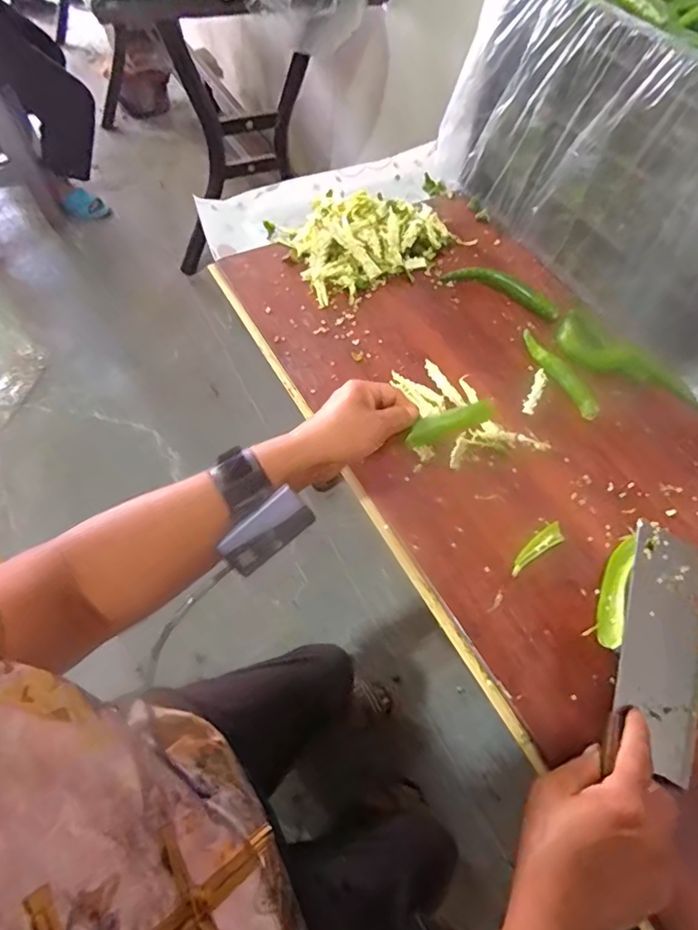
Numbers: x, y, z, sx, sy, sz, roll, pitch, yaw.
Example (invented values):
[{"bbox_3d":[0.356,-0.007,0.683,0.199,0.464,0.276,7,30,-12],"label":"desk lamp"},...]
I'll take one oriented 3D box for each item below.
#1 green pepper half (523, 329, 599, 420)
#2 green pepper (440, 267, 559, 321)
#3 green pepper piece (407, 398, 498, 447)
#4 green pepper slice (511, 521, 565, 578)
[{"bbox_3d":[0.237,-0.105,0.594,0.026,0.009,0.134,-18,62,-14],"label":"green pepper half"},{"bbox_3d":[0.191,-0.220,0.656,0.146,0.017,0.034,26,61,12],"label":"green pepper"},{"bbox_3d":[0.090,-0.038,0.466,0.080,0.015,0.017,-21,61,3],"label":"green pepper piece"},{"bbox_3d":[0.170,0.076,0.478,0.068,0.004,0.018,-31,66,-20],"label":"green pepper slice"}]

